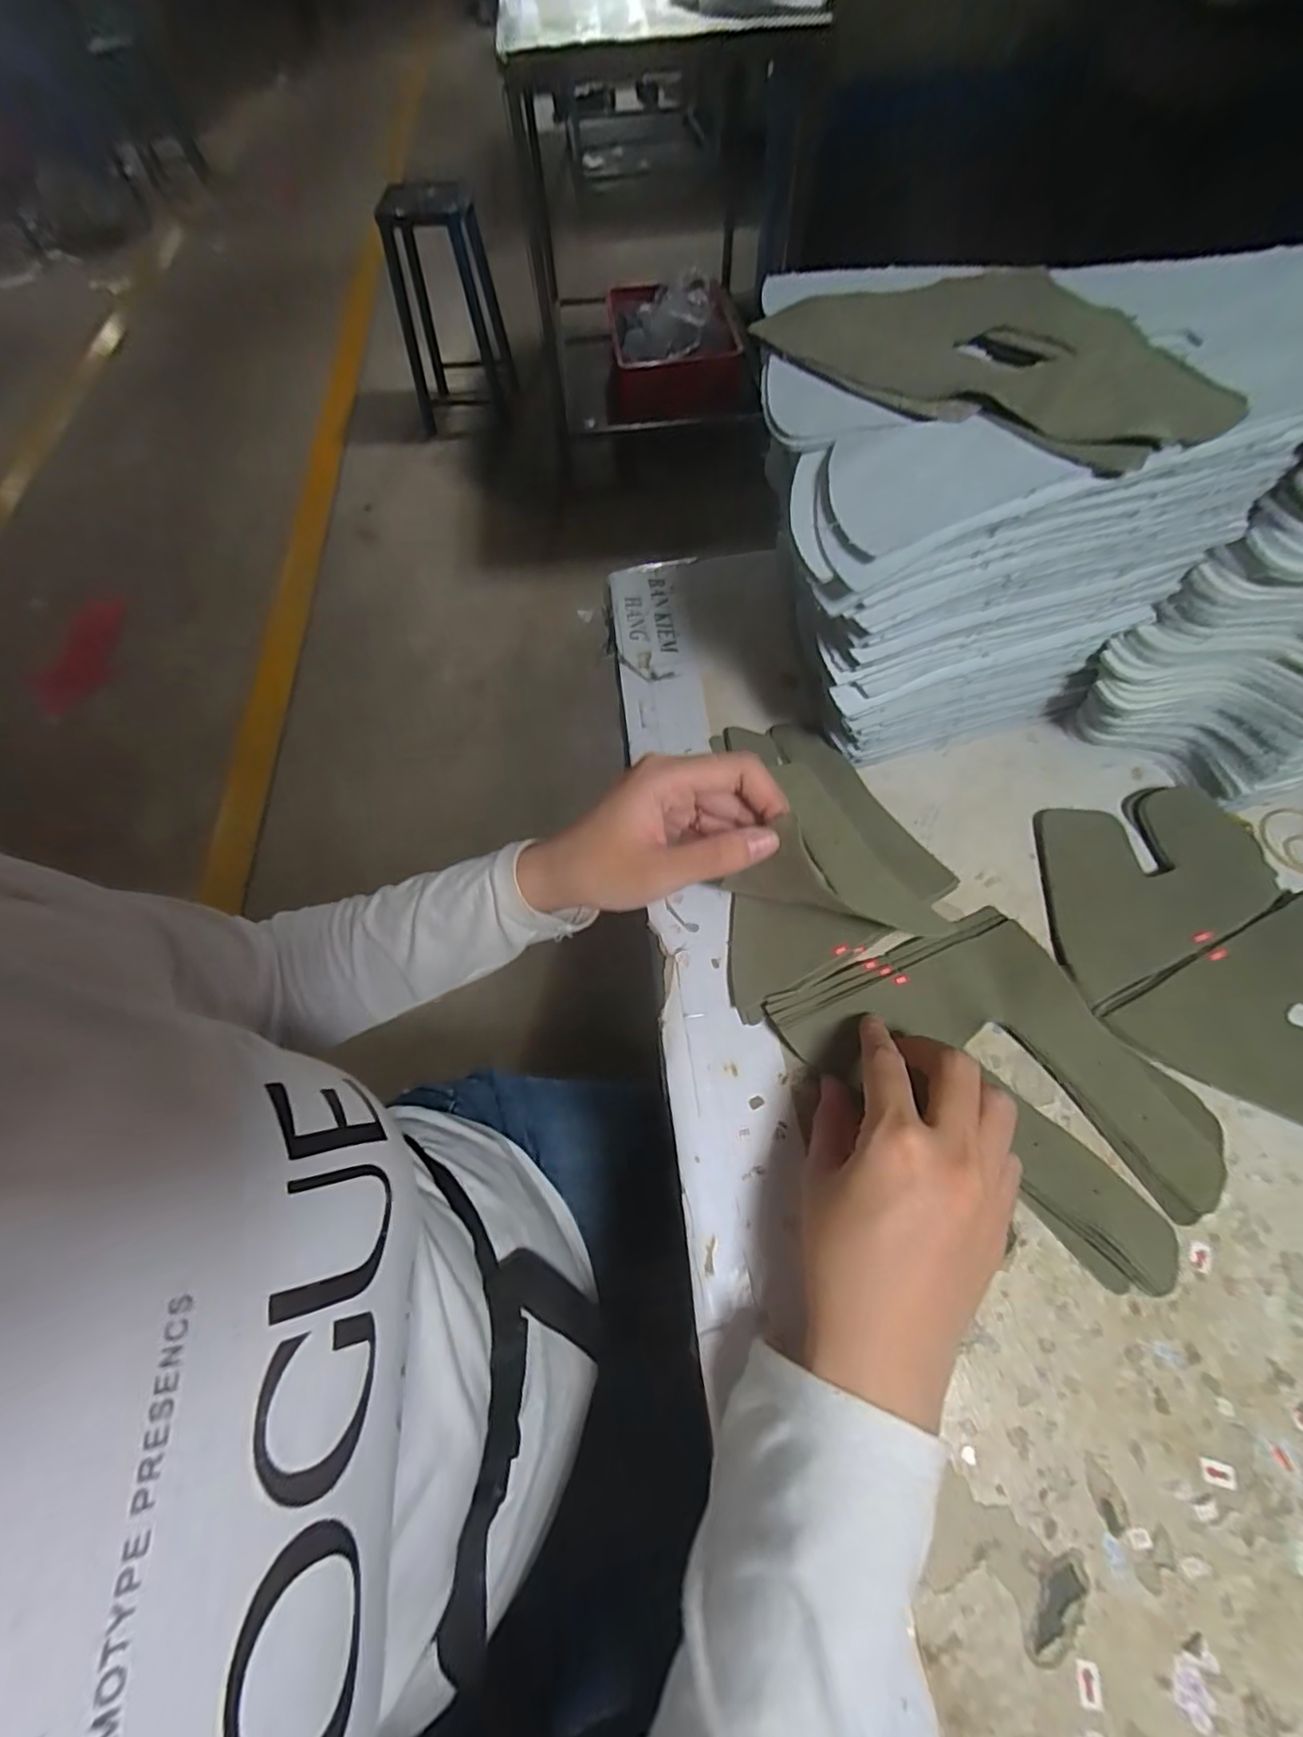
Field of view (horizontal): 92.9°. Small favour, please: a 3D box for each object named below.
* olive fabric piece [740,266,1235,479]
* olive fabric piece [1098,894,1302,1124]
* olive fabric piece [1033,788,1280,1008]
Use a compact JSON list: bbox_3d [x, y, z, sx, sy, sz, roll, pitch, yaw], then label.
[{"bbox_3d":[0.149,-0.225,0.265,0.105,0.016,0.188,-42,68,-16],"label":"olive fabric piece"},{"bbox_3d":[0.317,0.079,0.306,0.145,0.004,0.098,-27,64,-11],"label":"olive fabric piece"},{"bbox_3d":[0.270,0.003,0.347,0.133,0.008,0.100,-23,63,-9],"label":"olive fabric piece"}]

